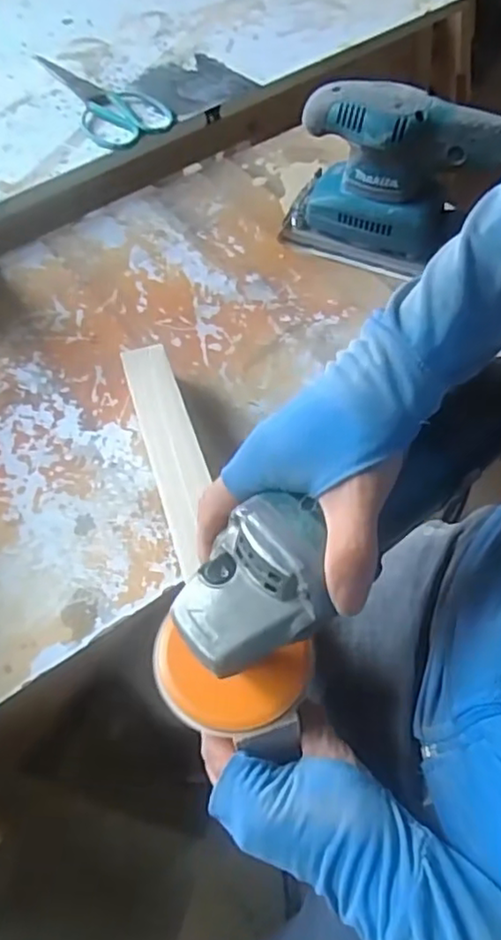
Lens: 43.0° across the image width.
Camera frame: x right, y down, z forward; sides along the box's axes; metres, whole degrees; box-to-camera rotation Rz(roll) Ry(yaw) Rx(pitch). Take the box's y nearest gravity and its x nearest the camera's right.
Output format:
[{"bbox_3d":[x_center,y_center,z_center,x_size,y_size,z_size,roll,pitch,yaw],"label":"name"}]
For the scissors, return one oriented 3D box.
[{"bbox_3d":[-0.193,-0.465,0.783,0.099,0.015,0.232,-34,65,-19],"label":"scissors"}]

